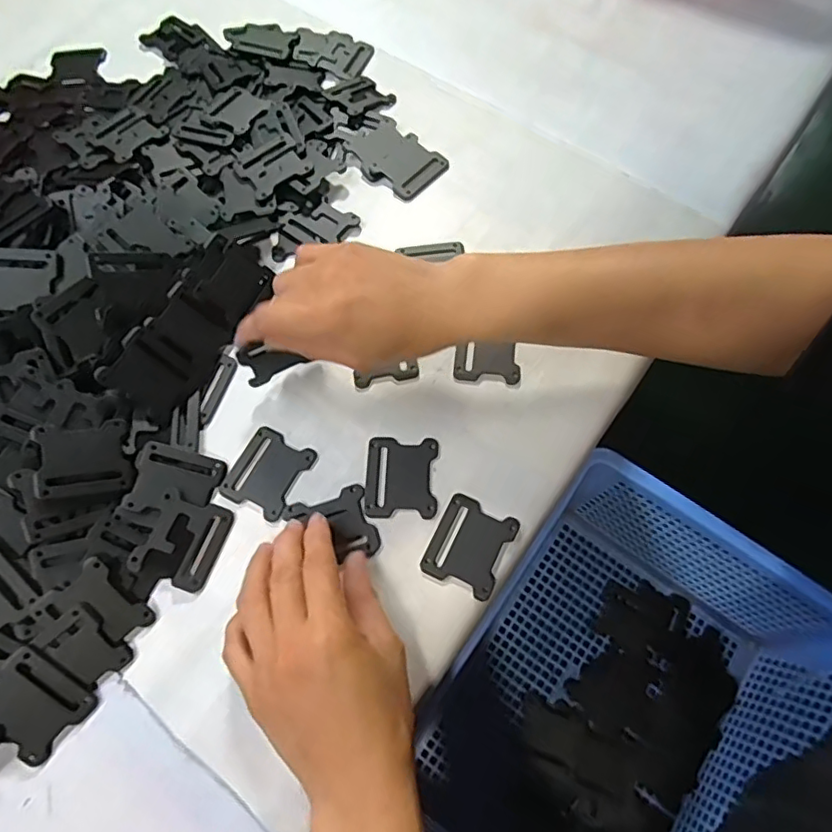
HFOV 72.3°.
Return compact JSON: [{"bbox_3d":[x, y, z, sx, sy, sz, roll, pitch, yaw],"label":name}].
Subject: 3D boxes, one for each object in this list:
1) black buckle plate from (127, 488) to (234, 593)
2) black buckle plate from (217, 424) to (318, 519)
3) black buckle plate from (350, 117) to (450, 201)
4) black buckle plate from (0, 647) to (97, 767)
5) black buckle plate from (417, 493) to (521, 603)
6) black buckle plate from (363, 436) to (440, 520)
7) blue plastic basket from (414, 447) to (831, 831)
[{"bbox_3d":[-0.138,0.073,0.339,0.043,0.004,0.049,24,69,-6],"label":"black buckle plate"},{"bbox_3d":[-0.093,0.035,0.357,0.044,0.004,0.050,24,70,13],"label":"black buckle plate"},{"bbox_3d":[-0.016,-0.205,0.451,0.074,0.009,0.050,40,74,18],"label":"black buckle plate"},{"bbox_3d":[-0.203,0.153,0.301,0.049,0.004,0.042,45,74,-11],"label":"black buckle plate"},{"bbox_3d":[0.032,0.075,0.333,0.043,0.004,0.050,25,70,13],"label":"black buckle plate"},{"bbox_3d":[-0.009,0.037,0.351,0.044,0.004,0.050,2,67,4],"label":"black buckle plate"},{"bbox_3d":[0.134,0.213,0.392,0.213,0.121,0.297,33,72,16],"label":"blue plastic basket"}]

